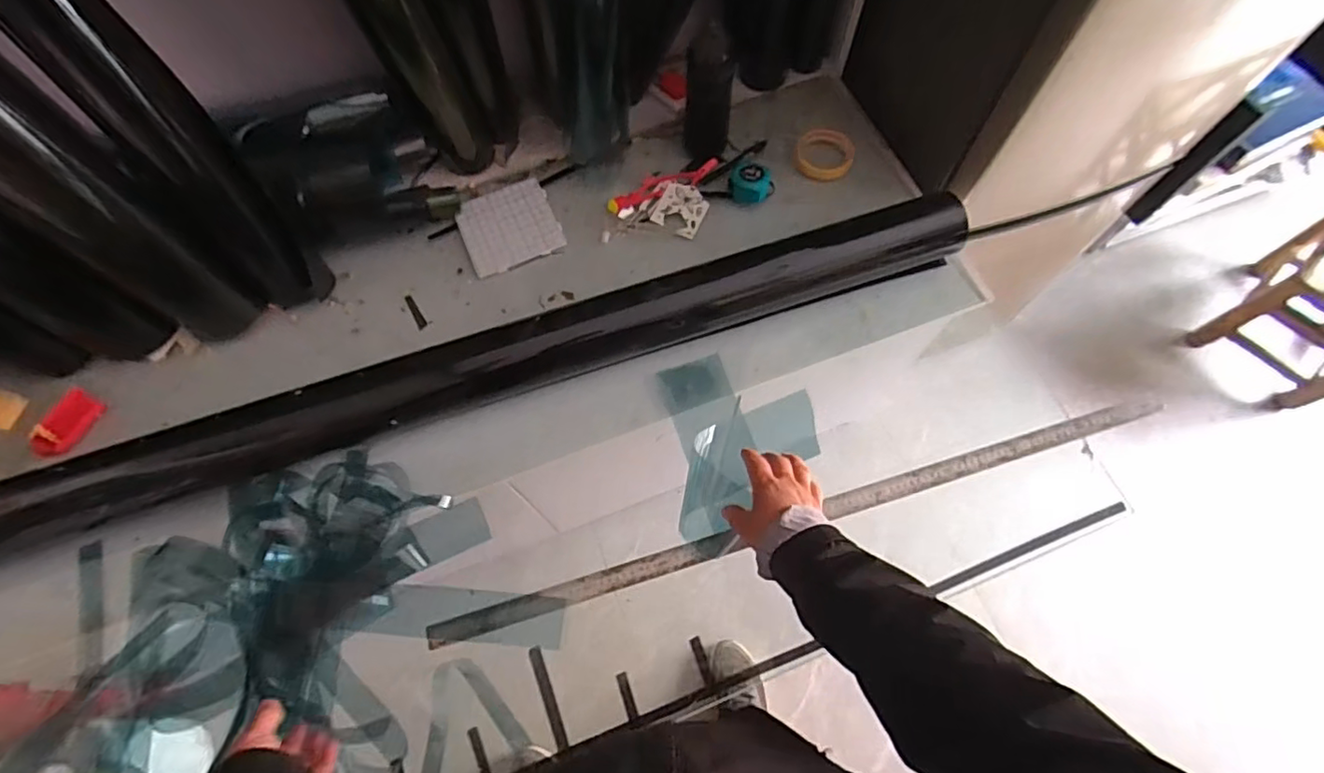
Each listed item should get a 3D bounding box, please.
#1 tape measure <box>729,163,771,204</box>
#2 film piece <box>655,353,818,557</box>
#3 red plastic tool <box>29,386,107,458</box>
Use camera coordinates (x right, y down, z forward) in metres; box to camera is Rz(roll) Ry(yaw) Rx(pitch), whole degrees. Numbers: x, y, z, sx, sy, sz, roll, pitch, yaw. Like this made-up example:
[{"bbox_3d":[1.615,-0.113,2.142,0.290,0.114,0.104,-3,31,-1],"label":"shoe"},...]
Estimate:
[{"bbox_3d":[0.143,-0.331,0.958,0.070,0.032,0.066,10,68,5],"label":"tape measure"},{"bbox_3d":[0.112,0.074,0.806,0.198,0.071,0.264,-7,68,-2],"label":"film piece"},{"bbox_3d":[-0.850,0.055,0.852,0.052,0.029,0.095,18,69,9],"label":"red plastic tool"}]

